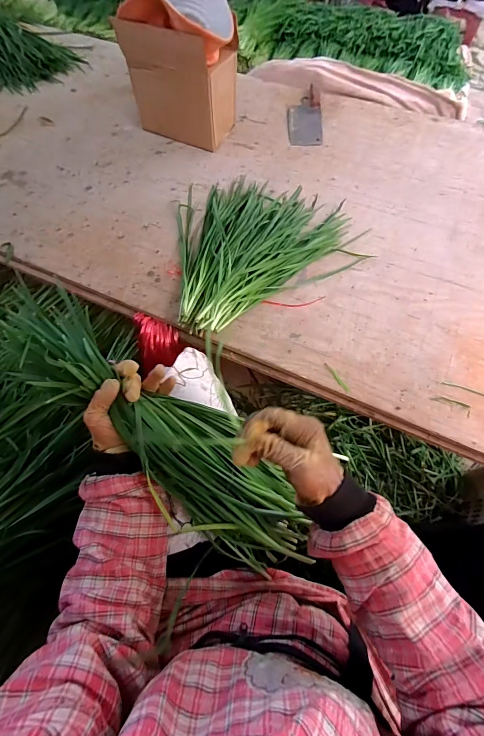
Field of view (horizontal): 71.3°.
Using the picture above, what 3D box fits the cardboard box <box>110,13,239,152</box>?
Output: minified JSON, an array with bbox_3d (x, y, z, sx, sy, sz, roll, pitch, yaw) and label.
[{"bbox_3d":[-0.140,-0.678,0.795,0.215,0.209,0.137,24,66,12],"label":"cardboard box"}]

